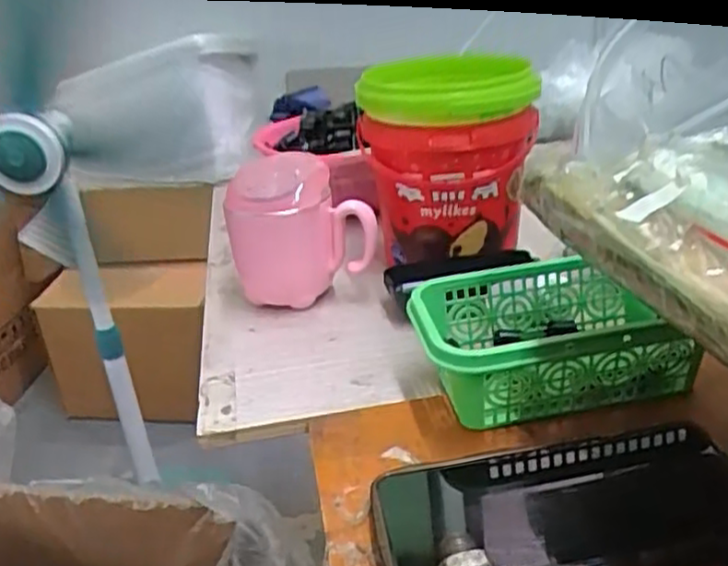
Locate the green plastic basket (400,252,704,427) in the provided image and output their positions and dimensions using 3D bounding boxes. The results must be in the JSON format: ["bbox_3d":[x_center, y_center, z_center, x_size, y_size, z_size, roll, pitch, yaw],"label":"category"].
[{"bbox_3d":[0.104,0.035,0.410,0.141,0.061,0.098,-6,25,-2],"label":"green plastic basket"}]

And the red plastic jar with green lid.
[{"bbox_3d":[0.065,-0.100,0.553,0.130,0.142,0.123,-2,26,7],"label":"red plastic jar with green lid"}]

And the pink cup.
[{"bbox_3d":[-0.047,-0.041,0.540,0.108,0.102,0.067,-6,25,-1],"label":"pink cup"}]

